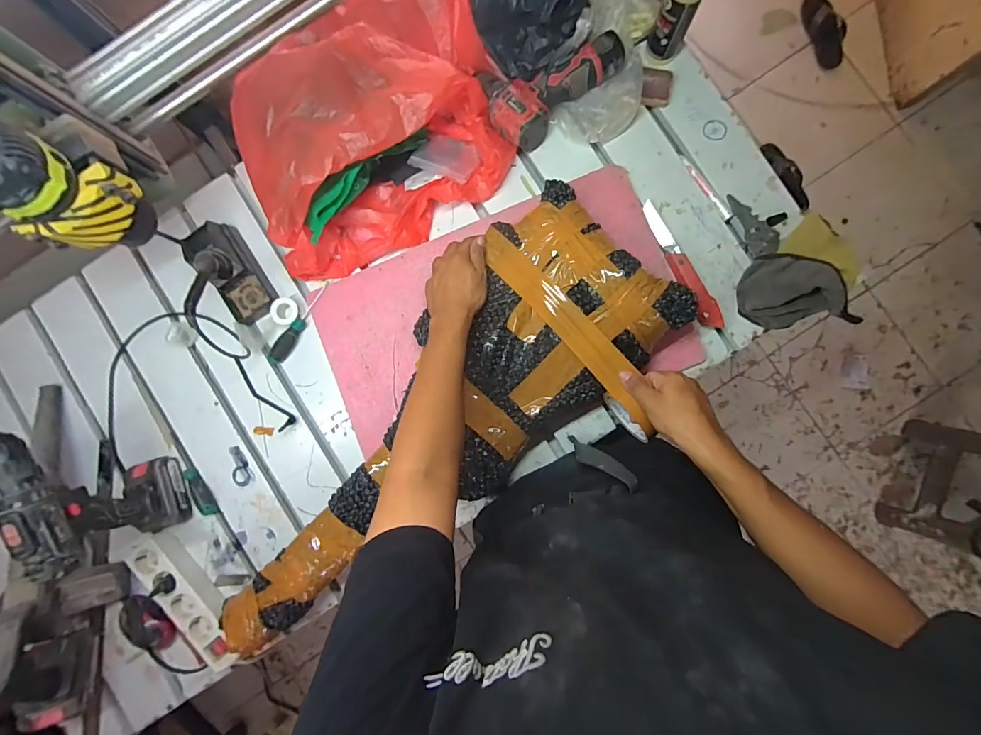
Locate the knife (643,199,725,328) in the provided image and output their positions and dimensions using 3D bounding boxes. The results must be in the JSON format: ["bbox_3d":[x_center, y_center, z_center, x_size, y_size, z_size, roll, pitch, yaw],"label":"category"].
[{"bbox_3d":[0.296,-0.159,0.643,0.029,0.018,0.219,-28,87,2],"label":"knife"}]

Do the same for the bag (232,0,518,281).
[{"bbox_3d":[-0.170,-0.346,0.594,0.417,0.160,0.292,-31,87,2],"label":"bag"}]

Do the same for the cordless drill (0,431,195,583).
[{"bbox_3d":[-0.542,0.169,0.574,0.064,0.212,0.173,-25,87,2],"label":"cordless drill"}]

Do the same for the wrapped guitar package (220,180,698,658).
[{"bbox_3d":[-0.080,0.117,0.610,0.295,0.114,0.782,45,94,4],"label":"wrapped guitar package"}]

